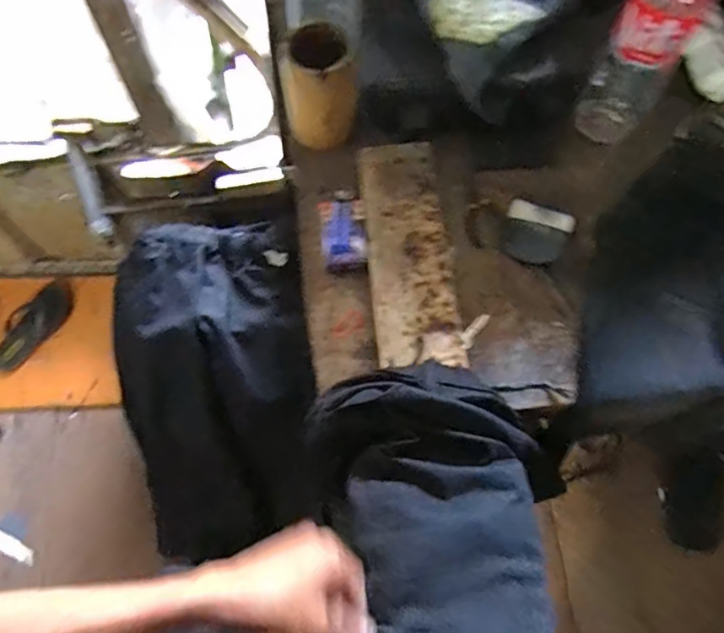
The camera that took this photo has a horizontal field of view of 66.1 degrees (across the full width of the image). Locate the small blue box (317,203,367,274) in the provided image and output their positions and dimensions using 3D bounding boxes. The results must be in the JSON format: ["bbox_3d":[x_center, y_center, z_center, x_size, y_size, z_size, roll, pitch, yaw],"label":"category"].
[{"bbox_3d":[-0.023,-0.104,0.692,0.053,0.019,0.095,-6,69,-4],"label":"small blue box"}]

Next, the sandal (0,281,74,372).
[{"bbox_3d":[-0.863,0.027,1.459,0.104,0.039,0.261,40,87,13],"label":"sandal"}]

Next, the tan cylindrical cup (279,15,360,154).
[{"bbox_3d":[-0.051,-0.283,0.696,0.084,0.113,0.092,-13,70,-6],"label":"tan cylindrical cup"}]

